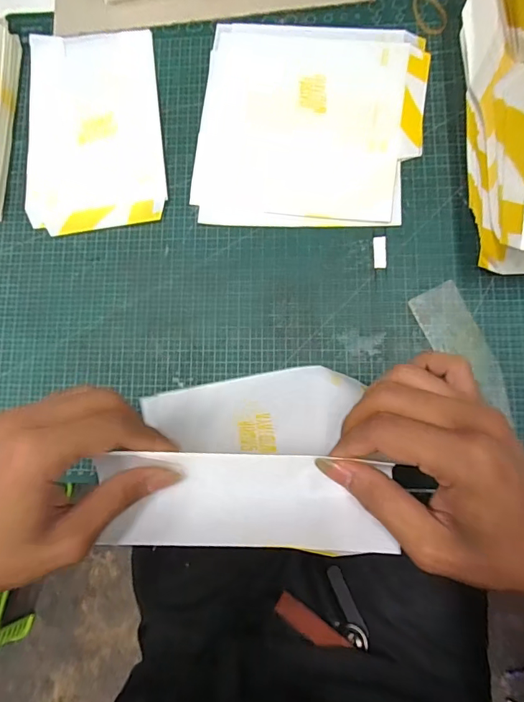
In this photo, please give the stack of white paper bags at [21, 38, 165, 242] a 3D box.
[{"bbox_3d":[-0.155,-0.204,0.410,0.124,0.005,0.195,-8,82,4],"label":"stack of white paper bags"}]

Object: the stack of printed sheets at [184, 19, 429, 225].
[{"bbox_3d":[0.042,-0.206,0.402,0.194,0.004,0.198,7,83,6],"label":"stack of printed sheets"}]

